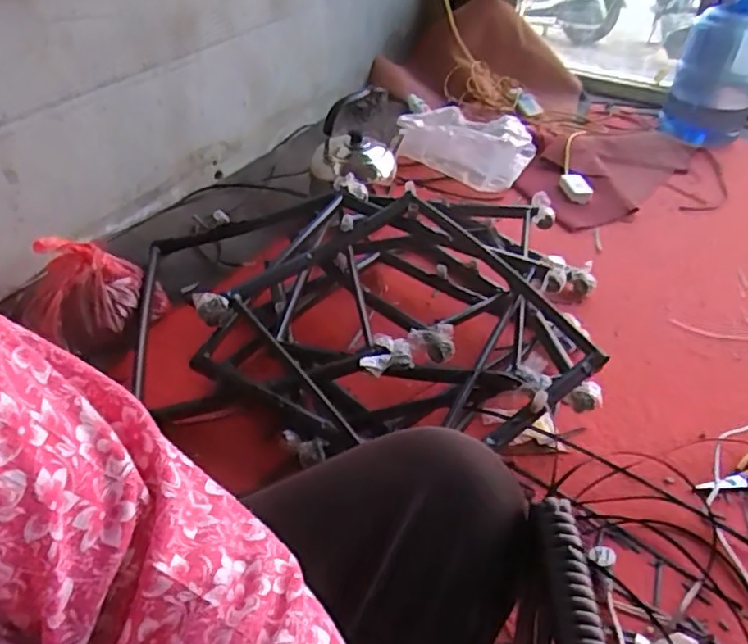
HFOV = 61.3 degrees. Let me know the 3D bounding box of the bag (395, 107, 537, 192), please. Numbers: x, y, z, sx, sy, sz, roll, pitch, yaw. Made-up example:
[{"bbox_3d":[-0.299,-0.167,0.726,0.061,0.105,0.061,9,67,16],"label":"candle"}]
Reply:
[{"bbox_3d":[0.266,-0.516,1.777,0.248,0.103,0.324,-32,49,-32],"label":"bag"}]

